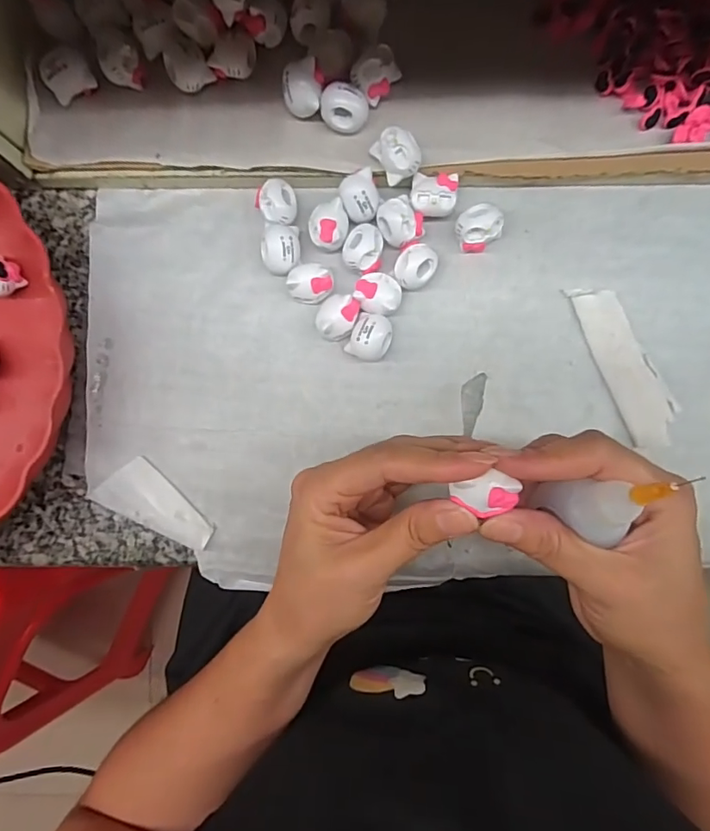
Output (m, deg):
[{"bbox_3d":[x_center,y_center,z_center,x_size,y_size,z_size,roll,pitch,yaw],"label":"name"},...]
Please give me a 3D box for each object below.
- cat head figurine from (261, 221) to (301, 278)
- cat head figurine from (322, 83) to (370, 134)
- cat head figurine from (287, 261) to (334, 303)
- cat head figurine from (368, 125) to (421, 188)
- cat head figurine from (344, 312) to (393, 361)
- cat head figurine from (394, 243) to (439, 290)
[{"bbox_3d":[-0.041,-0.091,0.276,0.020,0.018,0.027,2,88,2],"label":"cat head figurine"},{"bbox_3d":[-0.005,-0.161,0.264,0.024,0.017,0.017,9,88,2],"label":"cat head figurine"},{"bbox_3d":[-0.024,-0.072,0.275,0.024,0.016,0.019,3,88,2],"label":"cat head figurine"},{"bbox_3d":[0.022,-0.136,0.262,0.019,0.020,0.025,-28,87,1],"label":"cat head figurine"},{"bbox_3d":[0.009,-0.042,0.272,0.021,0.019,0.025,26,89,3],"label":"cat head figurine"},{"bbox_3d":[0.033,-0.081,0.274,0.024,0.018,0.020,-40,87,0],"label":"cat head figurine"}]

